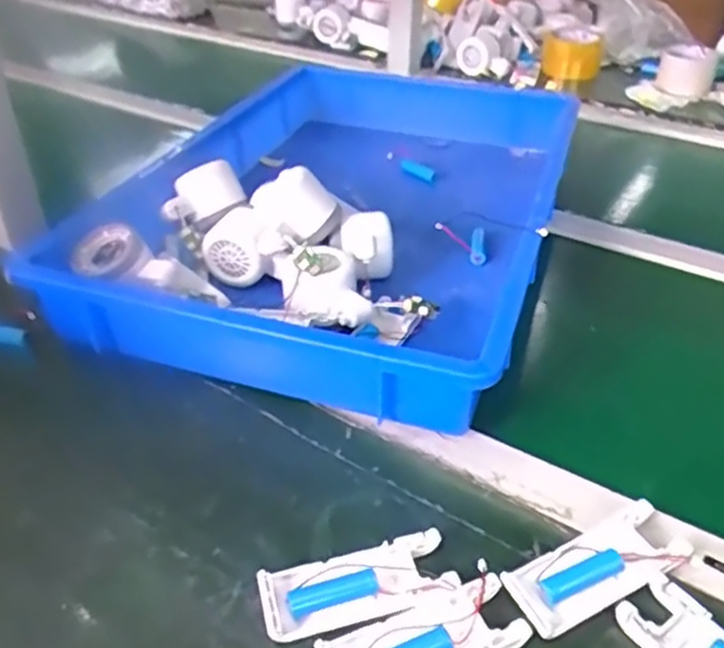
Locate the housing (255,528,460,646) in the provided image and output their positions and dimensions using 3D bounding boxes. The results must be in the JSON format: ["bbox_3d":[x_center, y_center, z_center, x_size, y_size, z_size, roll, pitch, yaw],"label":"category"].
[{"bbox_3d":[-0.003,0.145,0.385,0.104,0.011,0.039,-9,38,-13],"label":"housing"}]

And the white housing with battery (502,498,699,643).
[{"bbox_3d":[0.133,0.135,0.390,0.109,0.015,0.040,-16,40,-21],"label":"white housing with battery"}]

